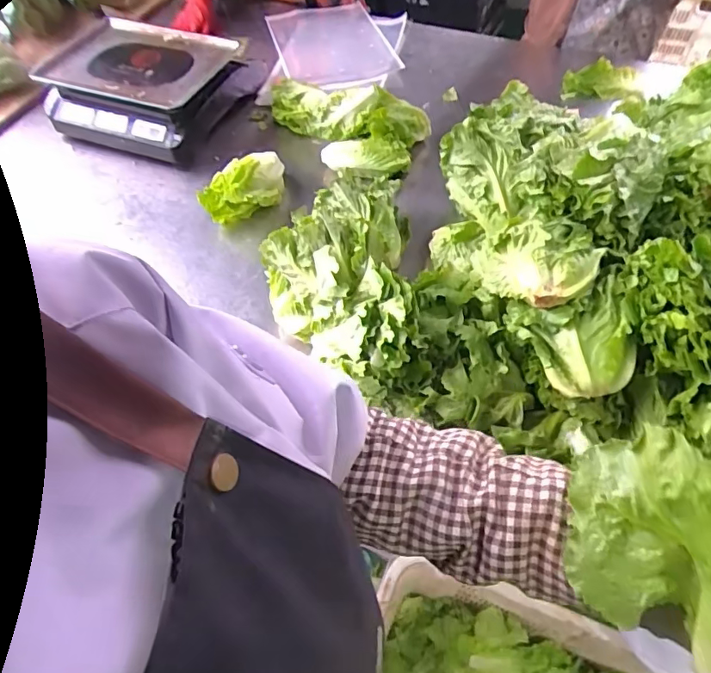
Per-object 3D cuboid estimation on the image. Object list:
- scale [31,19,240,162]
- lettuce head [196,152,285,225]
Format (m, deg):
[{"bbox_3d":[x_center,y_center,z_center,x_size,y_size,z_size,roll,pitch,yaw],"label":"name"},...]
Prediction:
[{"bbox_3d":[-0.408,-0.459,0.939,0.316,0.123,0.210,17,58,14],"label":"scale"},{"bbox_3d":[-0.175,-0.242,0.847,0.150,0.079,0.077,-35,61,-20],"label":"lettuce head"}]

